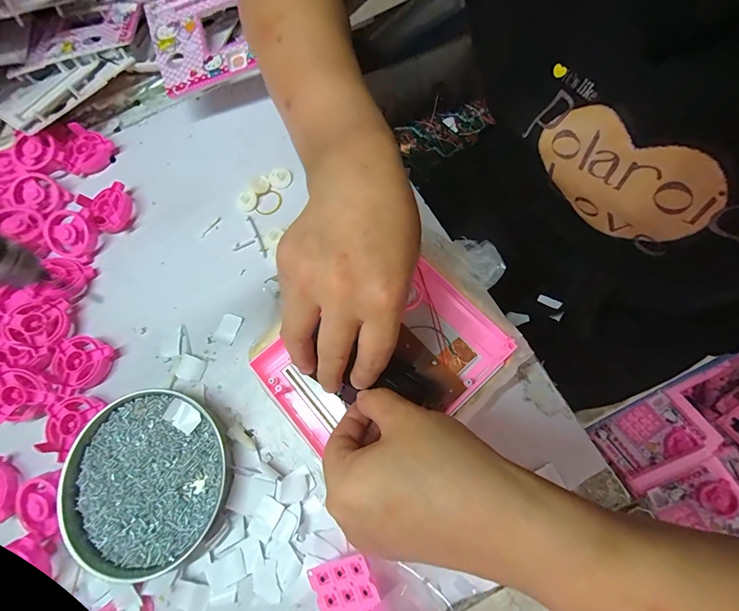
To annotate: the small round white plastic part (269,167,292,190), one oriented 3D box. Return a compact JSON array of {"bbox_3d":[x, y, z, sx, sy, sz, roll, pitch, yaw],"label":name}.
[{"bbox_3d":[-0.094,-0.135,0.380,0.022,0.009,0.023,-2,72,5],"label":"small round white plastic part"}]

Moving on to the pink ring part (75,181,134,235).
[{"bbox_3d":[-0.276,-0.103,0.381,0.046,0.018,0.048,-34,73,-6],"label":"pink ring part"}]

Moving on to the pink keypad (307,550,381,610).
[{"bbox_3d":[-0.012,0.197,0.234,0.051,0.004,0.058,-36,70,20],"label":"pink keypad"}]

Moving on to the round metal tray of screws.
[{"bbox_3d":[-0.183,0.143,0.293,0.132,0.015,0.135,-2,72,5],"label":"round metal tray of screws"}]

